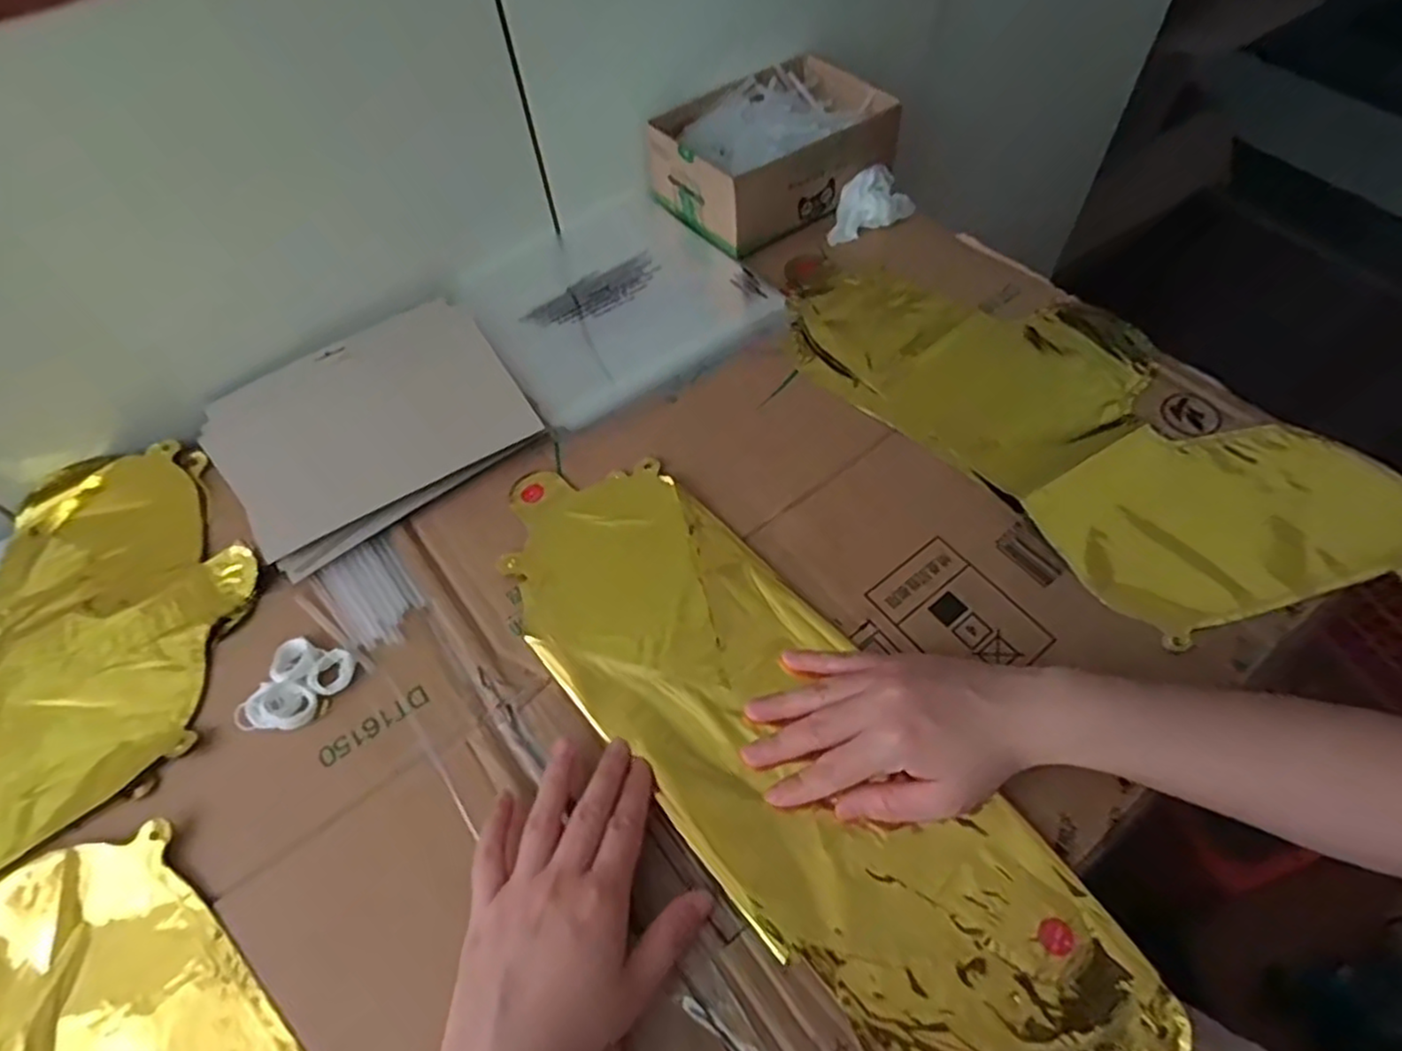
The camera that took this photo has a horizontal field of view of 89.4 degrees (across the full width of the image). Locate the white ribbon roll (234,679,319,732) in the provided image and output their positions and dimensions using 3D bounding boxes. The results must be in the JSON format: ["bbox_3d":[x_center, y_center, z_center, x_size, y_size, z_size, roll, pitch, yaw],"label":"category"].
[{"bbox_3d":[-0.240,0.102,0.402,0.043,0.007,0.027,1,58,4],"label":"white ribbon roll"}]

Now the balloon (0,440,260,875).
[{"bbox_3d":[-0.468,0.117,0.415,0.393,0.019,0.257,-35,63,-17],"label":"balloon"}]

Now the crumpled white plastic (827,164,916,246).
[{"bbox_3d":[0.145,-0.278,0.606,0.084,0.030,0.052,-40,64,-19],"label":"crumpled white plastic"}]

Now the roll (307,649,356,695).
[{"bbox_3d":[-0.213,0.085,0.410,0.022,0.008,0.025,38,68,23],"label":"roll"}]

